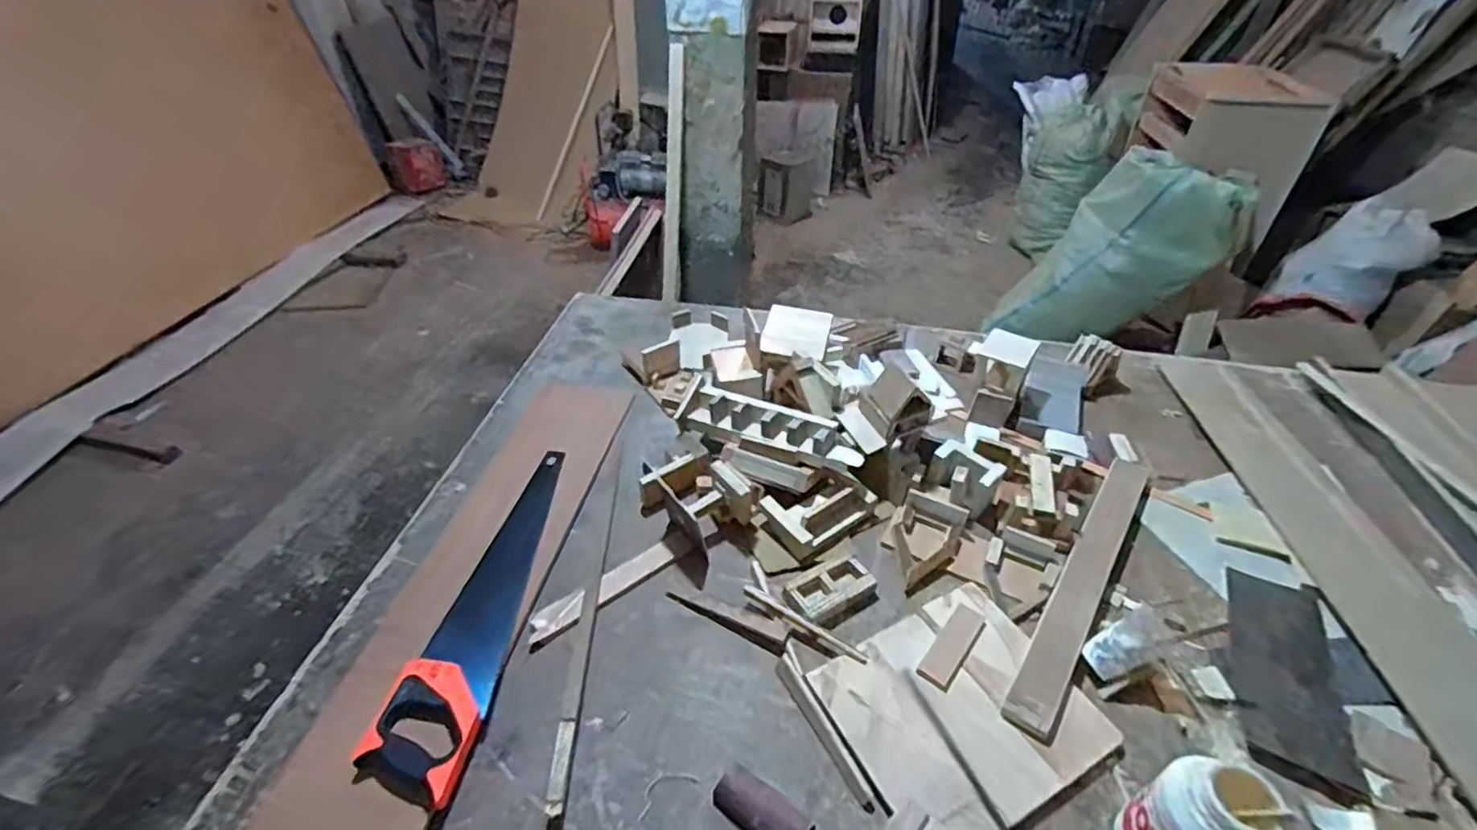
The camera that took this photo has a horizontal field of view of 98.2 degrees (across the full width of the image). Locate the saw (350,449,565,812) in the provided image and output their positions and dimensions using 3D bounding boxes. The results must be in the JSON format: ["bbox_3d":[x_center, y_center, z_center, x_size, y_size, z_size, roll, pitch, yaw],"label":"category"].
[{"bbox_3d":[-0.324,0.234,0.867,0.116,0.038,0.526,5,41,6],"label":"saw"}]

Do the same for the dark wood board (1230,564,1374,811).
[{"bbox_3d":[0.681,0.318,0.794,0.109,0.013,0.292,18,44,19],"label":"dark wood board"}]

